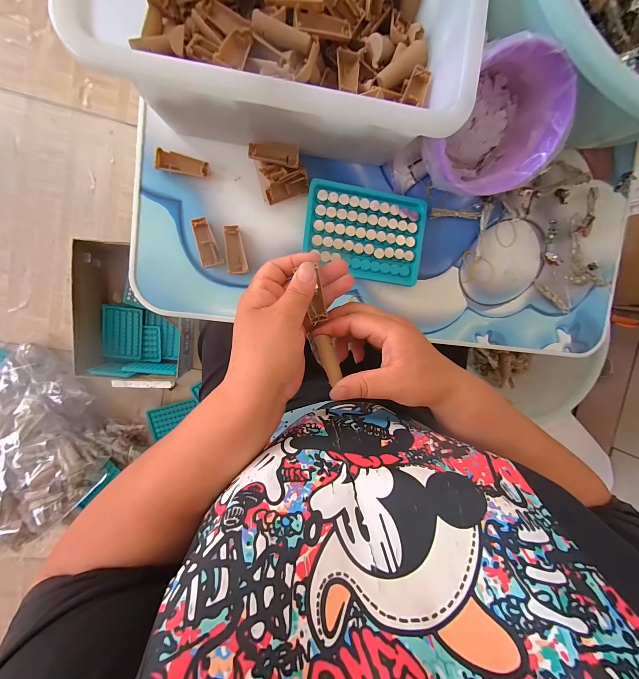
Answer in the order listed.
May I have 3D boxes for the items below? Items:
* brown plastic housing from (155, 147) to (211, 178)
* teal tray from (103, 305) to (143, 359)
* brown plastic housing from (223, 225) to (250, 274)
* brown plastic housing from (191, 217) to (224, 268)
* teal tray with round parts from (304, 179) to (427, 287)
[{"bbox_3d":[-0.139,-0.179,0.297,0.050,0.010,0.017,6,95,-9],"label":"brown plastic housing"},{"bbox_3d":[-0.509,-0.018,0.755,0.086,0.007,0.135,2,97,-26],"label":"teal tray"},{"bbox_3d":[-0.089,-0.095,0.309,0.020,0.006,0.051,-7,97,-8],"label":"brown plastic housing"},{"bbox_3d":[-0.118,-0.101,0.304,0.021,0.008,0.049,-17,98,-6],"label":"brown plastic housing"},{"bbox_3d":[0.051,-0.117,0.324,0.132,0.018,0.093,7,95,-9],"label":"teal tray with round parts"}]

